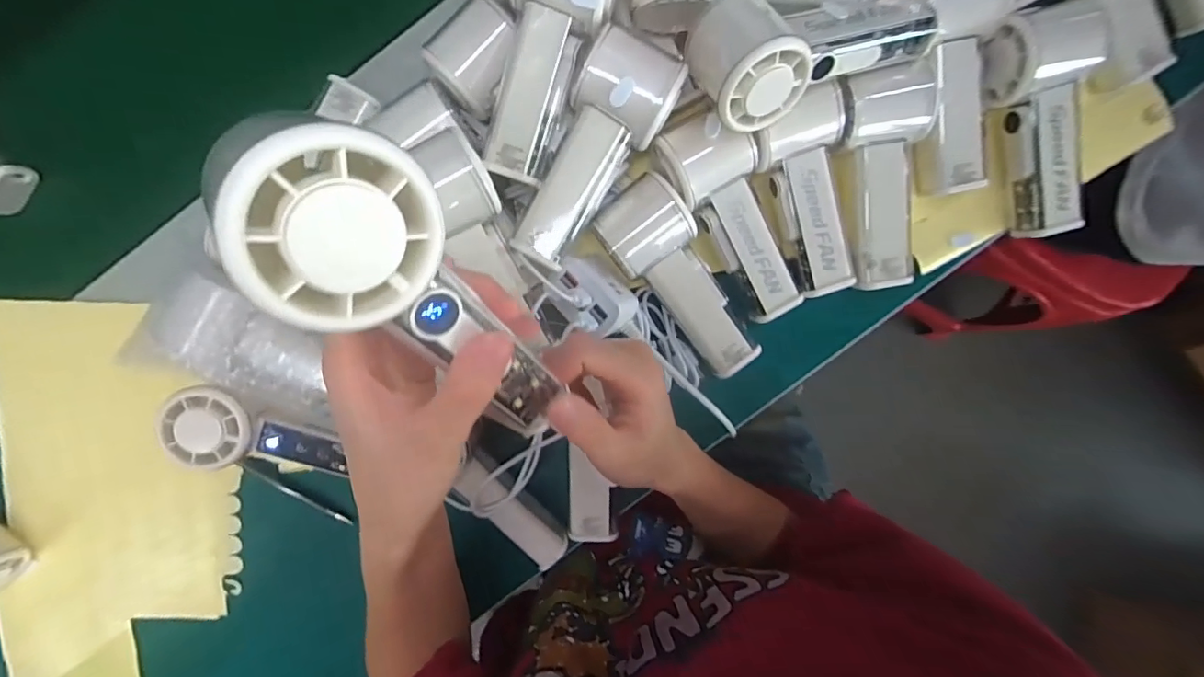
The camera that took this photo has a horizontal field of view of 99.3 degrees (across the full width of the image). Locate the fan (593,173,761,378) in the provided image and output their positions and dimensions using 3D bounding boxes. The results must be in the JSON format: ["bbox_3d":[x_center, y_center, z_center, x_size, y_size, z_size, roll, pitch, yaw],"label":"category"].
[{"bbox_3d":[0.059,-0.041,0.365,0.056,0.042,0.149,-40,94,2],"label":"fan"}]

